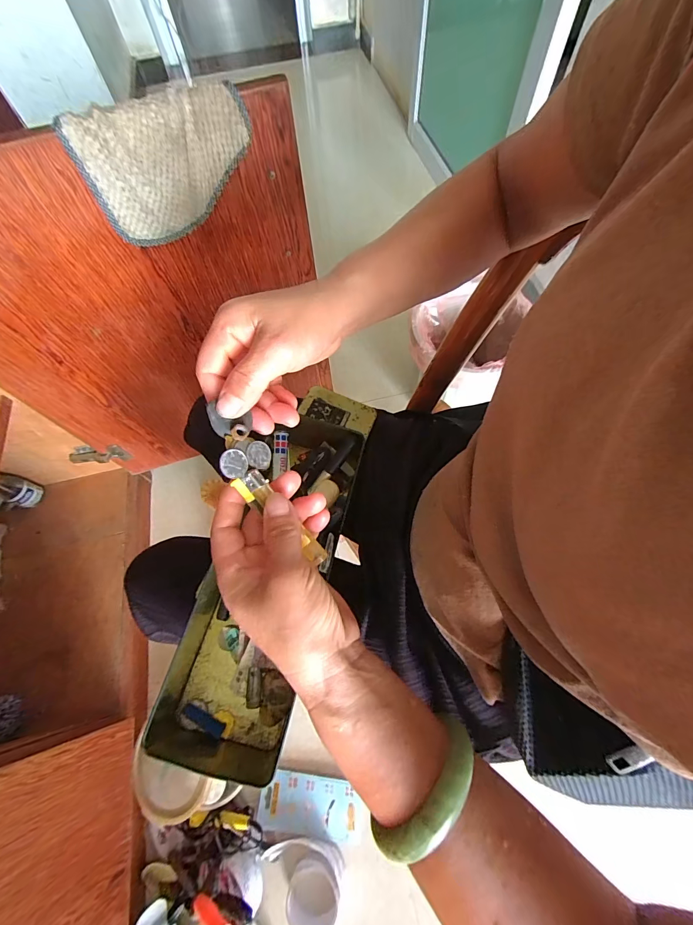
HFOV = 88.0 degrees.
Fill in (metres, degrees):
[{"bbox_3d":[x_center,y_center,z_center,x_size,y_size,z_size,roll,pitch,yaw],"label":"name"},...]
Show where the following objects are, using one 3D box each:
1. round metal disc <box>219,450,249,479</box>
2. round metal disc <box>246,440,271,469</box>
[{"bbox_3d":[-0.071,0.001,0.229,0.004,0.018,0.018,-8,67,47],"label":"round metal disc"},{"bbox_3d":[-0.059,-0.005,0.242,0.004,0.018,0.018,-8,61,45],"label":"round metal disc"}]

